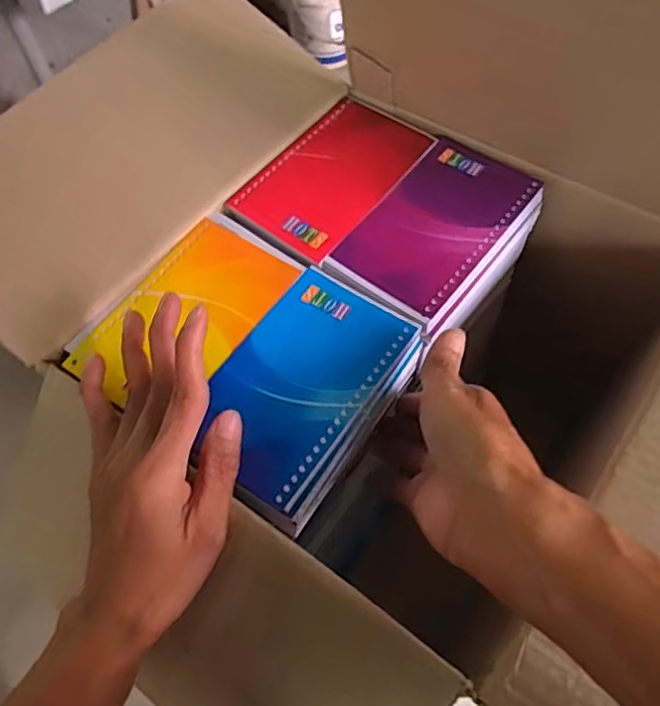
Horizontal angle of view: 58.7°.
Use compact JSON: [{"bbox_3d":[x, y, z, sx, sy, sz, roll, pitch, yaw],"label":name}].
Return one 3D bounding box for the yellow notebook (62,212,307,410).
[{"bbox_3d":[-0.085,-0.027,0.359,0.081,0.013,0.139,33,64,20],"label":"yellow notebook"}]

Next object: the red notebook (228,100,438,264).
[{"bbox_3d":[0.004,-0.124,0.408,0.082,0.005,0.133,34,67,19],"label":"red notebook"}]

